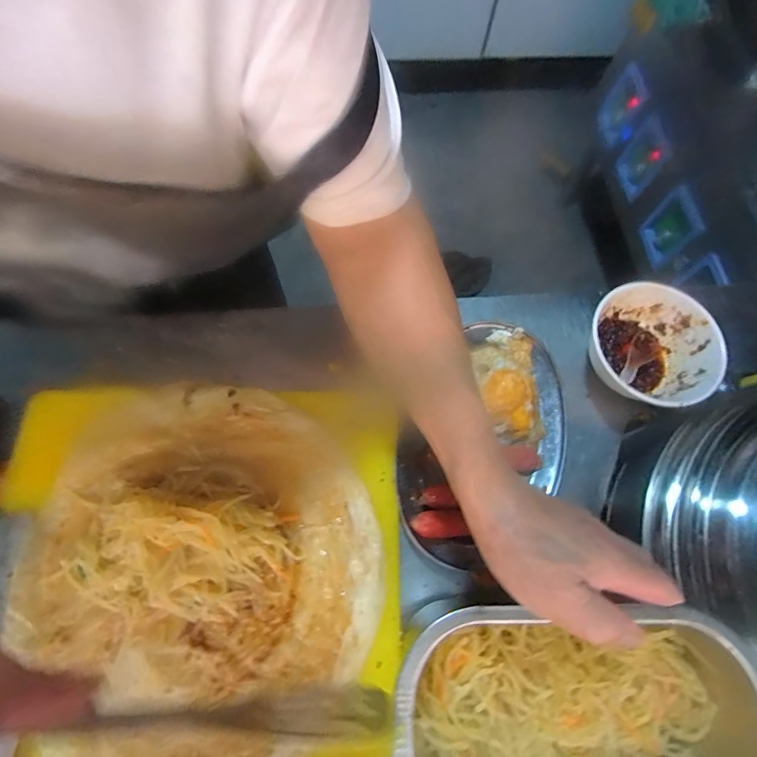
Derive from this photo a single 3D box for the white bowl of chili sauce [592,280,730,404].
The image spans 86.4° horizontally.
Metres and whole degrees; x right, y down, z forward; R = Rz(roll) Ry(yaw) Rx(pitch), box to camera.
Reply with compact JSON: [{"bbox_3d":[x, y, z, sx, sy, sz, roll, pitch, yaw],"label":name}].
[{"bbox_3d":[0.269,-0.031,0.414,0.125,0.058,0.118,1,71,-2],"label":"white bowl of chili sauce"}]

